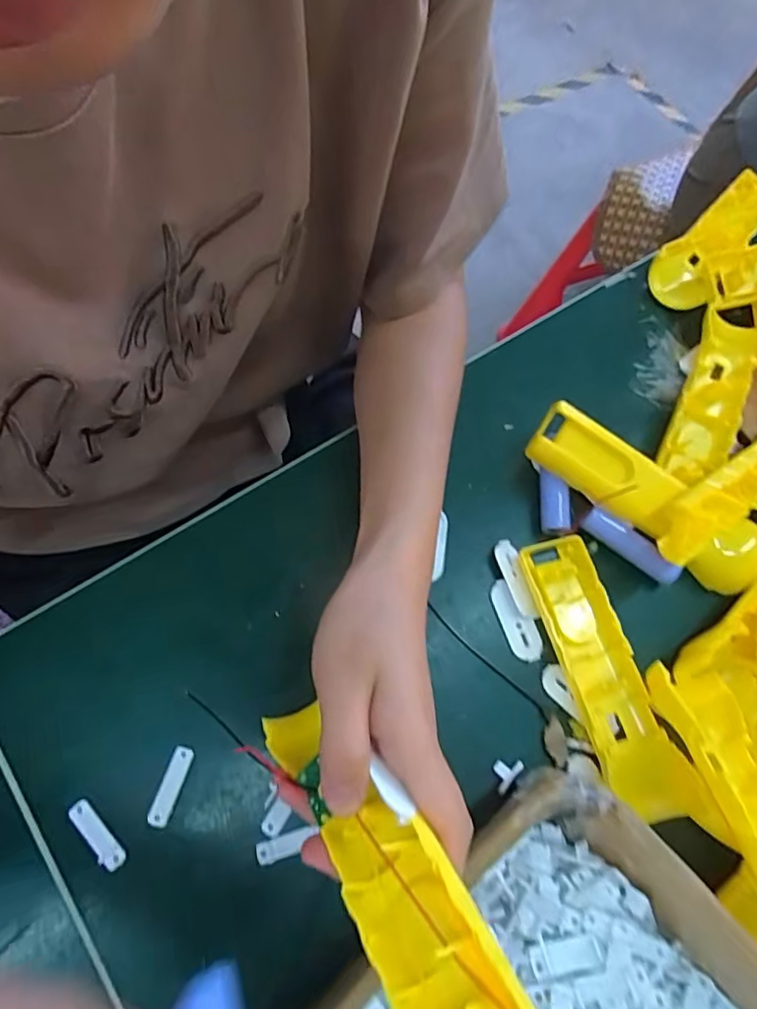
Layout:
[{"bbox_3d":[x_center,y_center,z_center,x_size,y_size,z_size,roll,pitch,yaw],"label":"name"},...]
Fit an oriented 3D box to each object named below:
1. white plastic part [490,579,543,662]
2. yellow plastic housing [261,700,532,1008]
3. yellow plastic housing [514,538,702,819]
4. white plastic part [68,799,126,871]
[{"bbox_3d":[0.085,0.071,0.345,0.019,0.004,0.051,-18,73,-13],"label":"white plastic part"},{"bbox_3d":[-0.004,0.137,0.218,0.043,0.021,0.156,-35,43,-15],"label":"yellow plastic housing"},{"bbox_3d":[0.130,0.098,0.330,0.044,0.017,0.163,-14,72,-12],"label":"yellow plastic housing"},{"bbox_3d":[-0.144,0.168,0.284,0.011,0.004,0.038,-39,78,-18],"label":"white plastic part"}]

